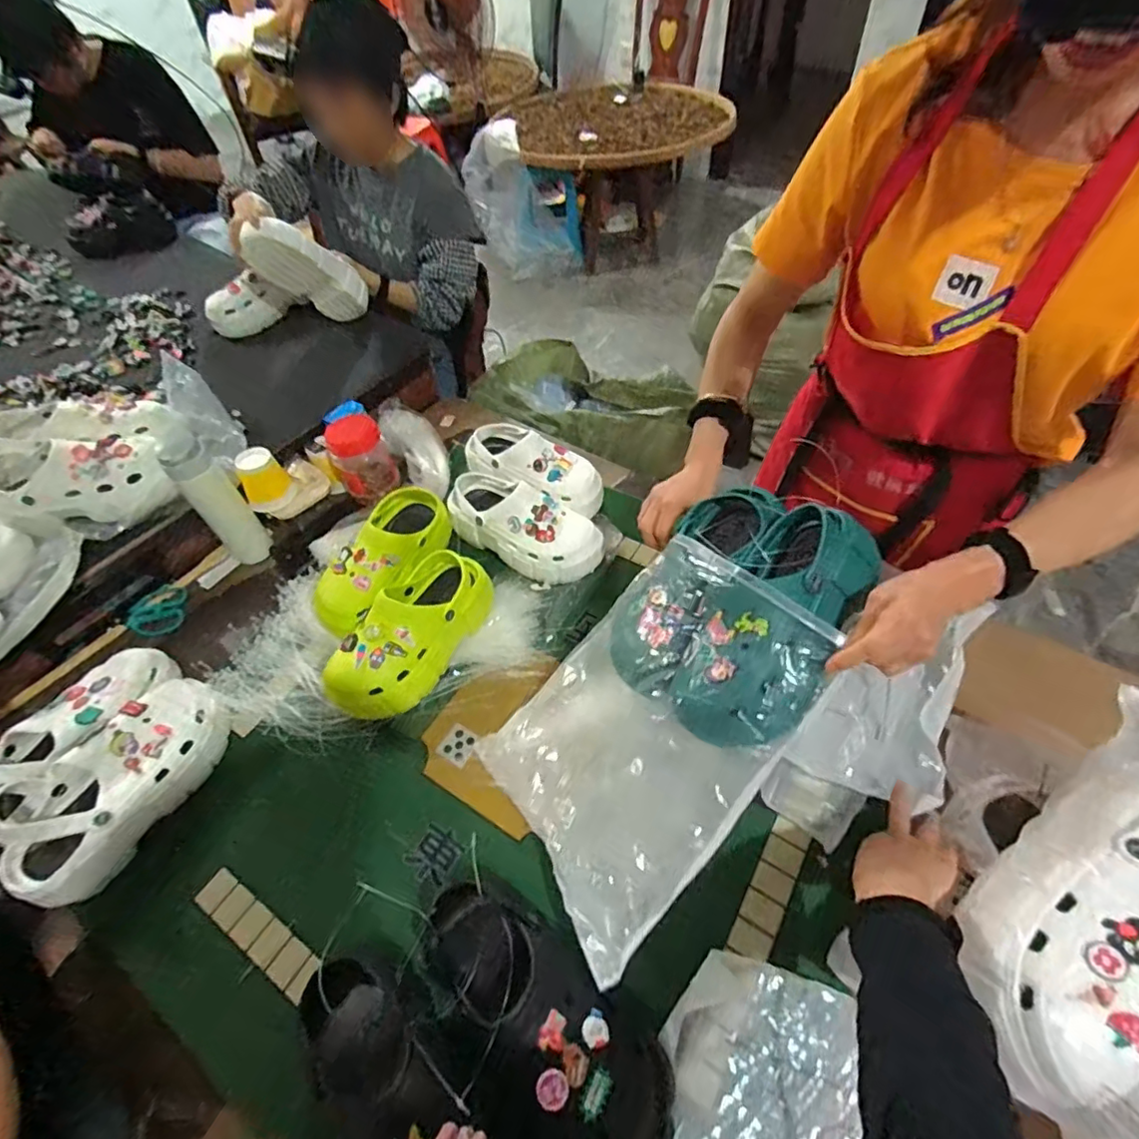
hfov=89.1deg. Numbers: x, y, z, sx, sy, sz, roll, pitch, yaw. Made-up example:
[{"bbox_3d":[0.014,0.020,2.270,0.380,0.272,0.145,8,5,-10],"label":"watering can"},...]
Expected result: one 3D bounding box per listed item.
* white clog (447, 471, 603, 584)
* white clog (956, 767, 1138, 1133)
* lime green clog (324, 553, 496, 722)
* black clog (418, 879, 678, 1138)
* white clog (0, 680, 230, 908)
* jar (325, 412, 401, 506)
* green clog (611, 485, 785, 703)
[{"bbox_3d":[-0.078,-0.074,0.906,0.262,0.095,0.109,25,58,21],"label":"white clog"},{"bbox_3d":[0.414,0.286,0.455,0.262,0.100,0.145,-43,49,-1],"label":"white clog"},{"bbox_3d":[-0.209,0.090,0.770,0.110,0.106,0.240,22,57,19],"label":"lime green clog"},{"bbox_3d":[-0.025,0.392,0.508,0.265,0.087,0.114,34,62,26],"label":"black clog"},{"bbox_3d":[-0.528,0.241,0.678,0.113,0.092,0.243,20,57,18],"label":"white clog"},{"bbox_3d":[-0.350,-0.185,0.989,0.101,0.126,0.100,-27,56,-16],"label":"jar"},{"bbox_3d":[0.140,0.018,0.631,0.140,0.086,0.255,14,78,56],"label":"green clog"}]

